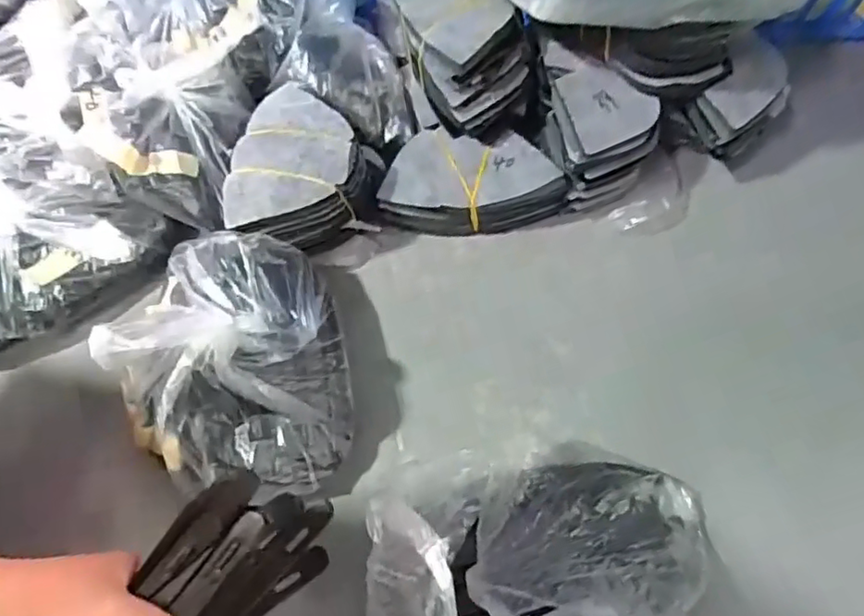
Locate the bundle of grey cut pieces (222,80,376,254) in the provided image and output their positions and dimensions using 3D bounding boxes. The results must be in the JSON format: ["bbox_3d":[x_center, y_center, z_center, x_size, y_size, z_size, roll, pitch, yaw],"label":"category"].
[{"bbox_3d":[-0.121,-0.131,0.569,0.121,0.054,0.157,-6,63,-5],"label":"bundle of grey cut pieces"}]

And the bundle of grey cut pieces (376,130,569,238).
[{"bbox_3d":[0.039,-0.123,0.603,0.170,0.048,0.095,2,62,0],"label":"bundle of grey cut pieces"}]

